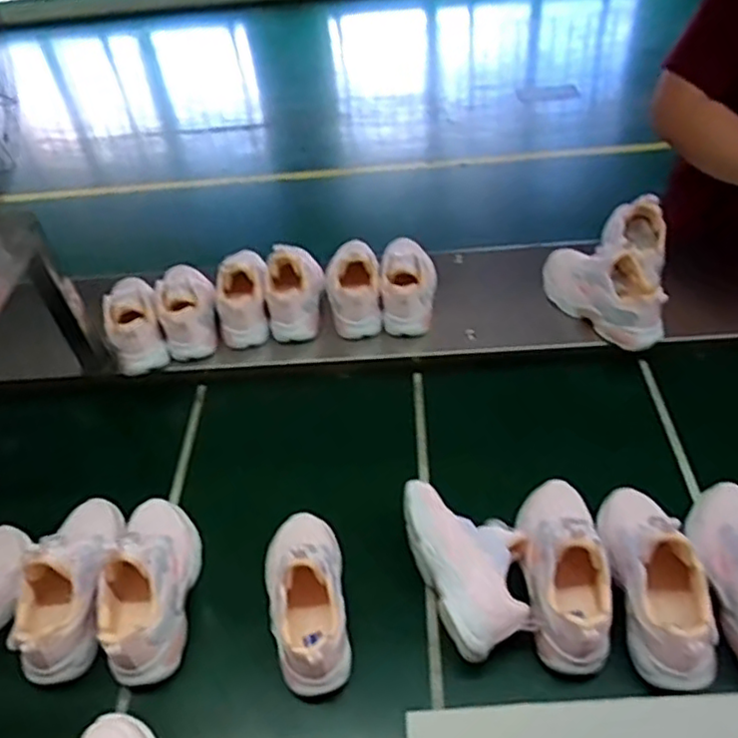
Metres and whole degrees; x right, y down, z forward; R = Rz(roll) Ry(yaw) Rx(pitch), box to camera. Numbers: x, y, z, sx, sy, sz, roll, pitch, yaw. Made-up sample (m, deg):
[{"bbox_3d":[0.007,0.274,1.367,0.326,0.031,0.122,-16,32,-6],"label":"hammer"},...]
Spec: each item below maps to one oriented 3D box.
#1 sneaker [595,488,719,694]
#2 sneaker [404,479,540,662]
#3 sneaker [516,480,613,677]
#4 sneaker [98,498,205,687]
[{"bbox_3d":[0.285,0.195,0.652,0.067,0.106,0.199,-4,46,2],"label":"sneaker"},{"bbox_3d":[0.111,0.200,0.698,0.113,0.068,0.186,-17,47,-11],"label":"sneaker"},{"bbox_3d":[0.200,0.188,0.675,0.081,0.104,0.200,2,47,7],"label":"sneaker"},{"bbox_3d":[-0.235,0.214,0.706,0.088,0.091,0.201,-6,46,0],"label":"sneaker"}]

